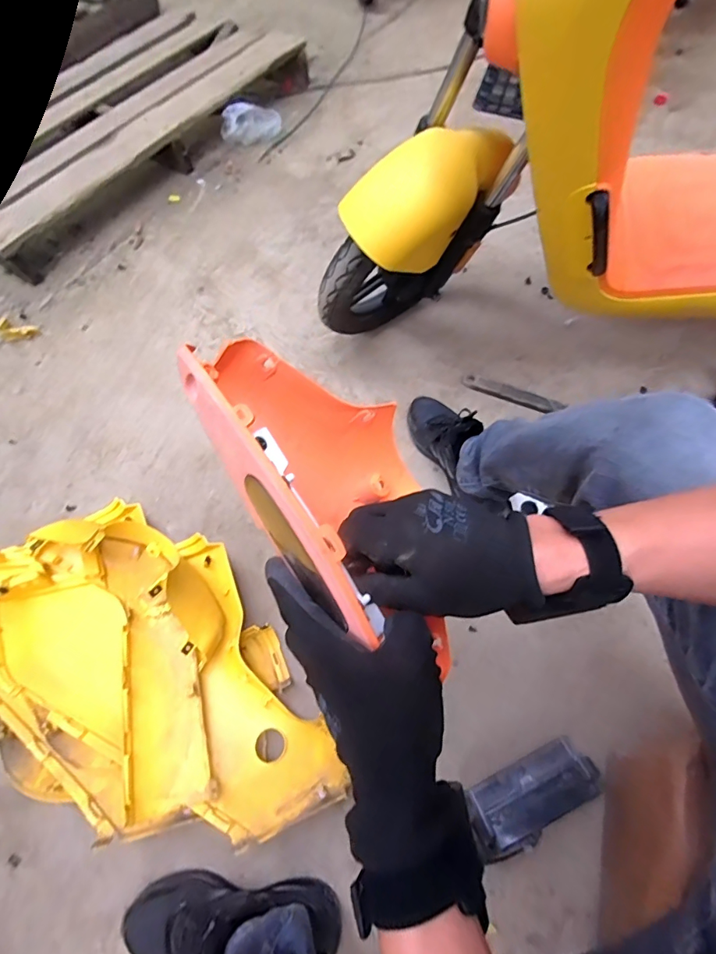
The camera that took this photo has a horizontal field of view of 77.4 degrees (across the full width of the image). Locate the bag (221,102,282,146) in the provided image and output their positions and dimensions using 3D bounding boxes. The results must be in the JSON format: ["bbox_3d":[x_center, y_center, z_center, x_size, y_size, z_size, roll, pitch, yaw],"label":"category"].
[{"bbox_3d":[-0.323,-1.075,1.357,0.188,0.096,0.050,-23,64,-8],"label":"bag"}]

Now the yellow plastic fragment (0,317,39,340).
[{"bbox_3d":[-0.815,-0.349,1.069,0.081,0.035,0.049,13,64,10],"label":"yellow plastic fragment"}]

